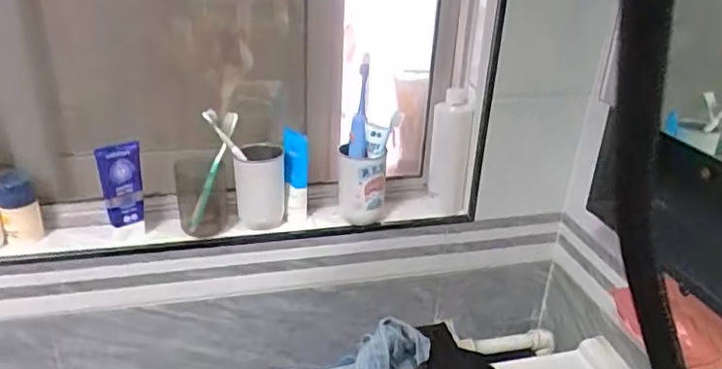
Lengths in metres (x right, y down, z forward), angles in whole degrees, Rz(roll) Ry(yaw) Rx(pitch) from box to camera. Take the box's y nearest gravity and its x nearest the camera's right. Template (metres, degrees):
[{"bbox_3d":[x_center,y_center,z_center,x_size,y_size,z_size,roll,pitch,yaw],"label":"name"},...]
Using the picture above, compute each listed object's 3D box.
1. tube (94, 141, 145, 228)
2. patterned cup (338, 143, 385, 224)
[{"bbox_3d":[-0.363,0.002,0.861,0.060,0.130,0.045,-9,28,-21],"label":"tube"},{"bbox_3d":[0.000,-0.001,0.973,0.065,0.124,0.092,-4,27,-12],"label":"patterned cup"}]

